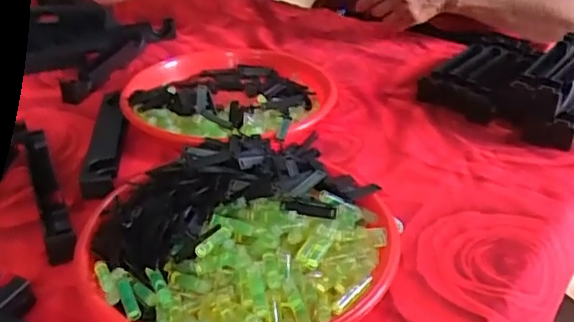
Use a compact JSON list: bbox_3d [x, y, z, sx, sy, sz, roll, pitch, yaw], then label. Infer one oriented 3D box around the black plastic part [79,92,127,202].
[{"bbox_3d":[-0.193,-0.026,0.625,0.033,0.018,0.181,-4,32,-6],"label":"black plastic part"}]

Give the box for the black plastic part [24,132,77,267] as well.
[{"bbox_3d":[-0.225,0.028,0.550,0.023,0.019,0.206,-14,34,-22],"label":"black plastic part"}]

